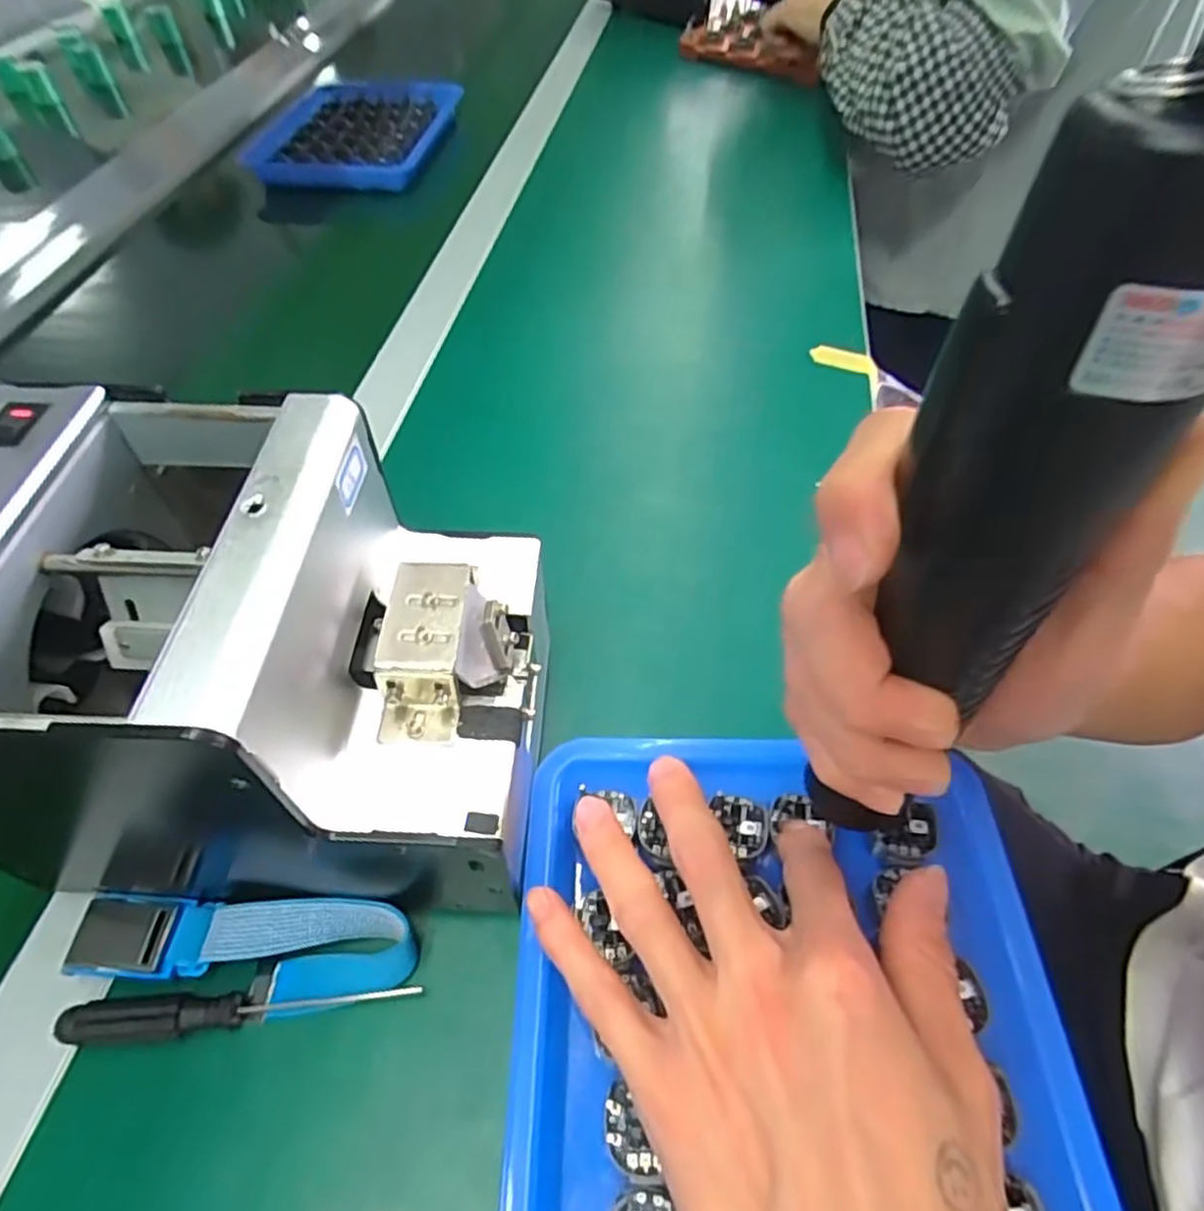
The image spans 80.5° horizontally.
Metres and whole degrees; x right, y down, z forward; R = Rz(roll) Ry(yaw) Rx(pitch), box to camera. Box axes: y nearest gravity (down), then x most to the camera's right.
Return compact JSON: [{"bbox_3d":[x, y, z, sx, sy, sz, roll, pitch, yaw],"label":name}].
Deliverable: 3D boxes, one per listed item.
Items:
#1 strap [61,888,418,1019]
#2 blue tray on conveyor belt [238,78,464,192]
[{"bbox_3d":[-0.128,0.126,0.257,0.118,0.028,0.034,1,54,3],"label":"strap"},{"bbox_3d":[-0.255,-0.490,0.728,0.188,0.026,0.225,4,54,5],"label":"blue tray on conveyor belt"}]

